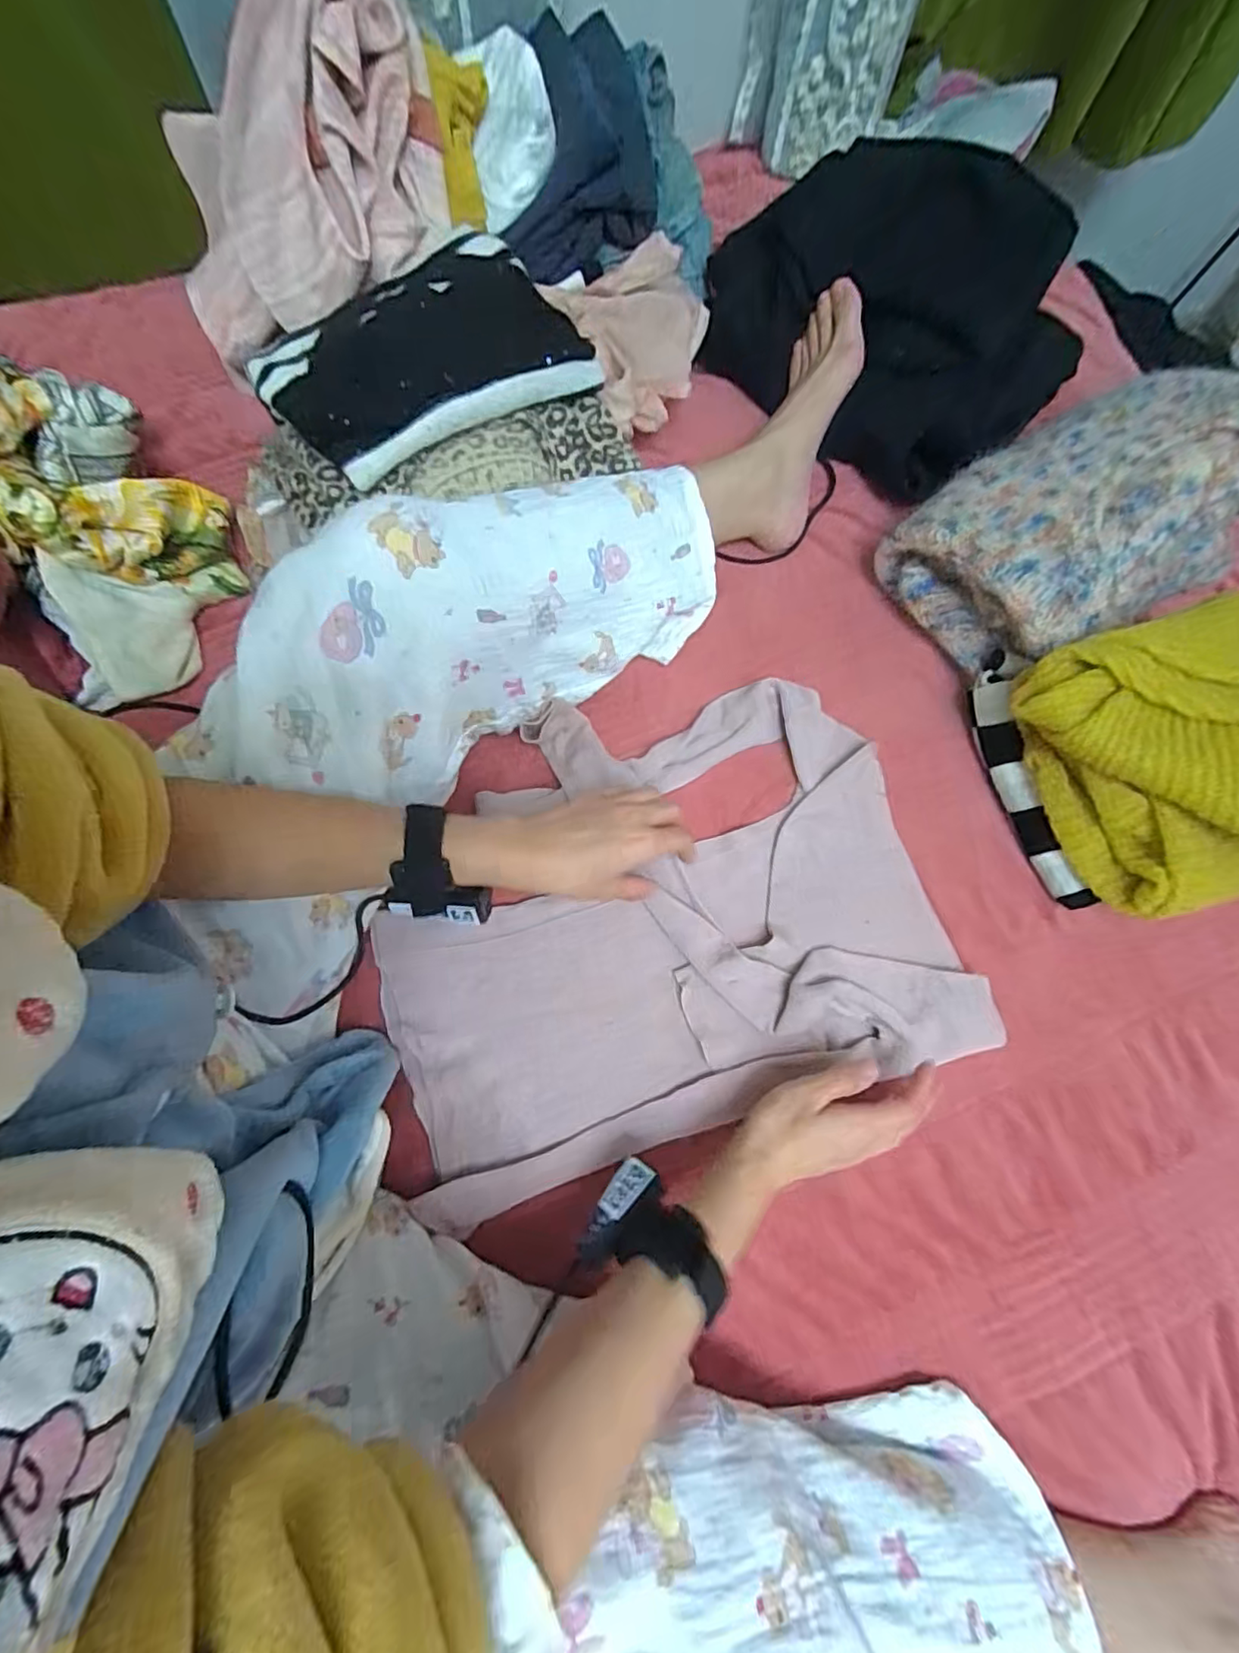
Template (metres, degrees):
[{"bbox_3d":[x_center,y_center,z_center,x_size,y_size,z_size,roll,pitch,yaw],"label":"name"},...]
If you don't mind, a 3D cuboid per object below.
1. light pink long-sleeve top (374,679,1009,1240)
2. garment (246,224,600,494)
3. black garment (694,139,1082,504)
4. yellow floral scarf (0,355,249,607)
[{"bbox_3d":[0.024,0.071,0.491,0.443,0.032,0.350,-18,77,-4],"label":"light pink long-sleeve top"},{"bbox_3d":[-0.157,-0.371,0.456,0.236,0.047,0.166,-37,79,-9],"label":"garment"},{"bbox_3d":[0.270,-0.502,0.571,0.328,0.105,0.255,39,80,9],"label":"black garment"},{"bbox_3d":[-0.485,-0.309,0.523,0.251,0.139,0.157,43,81,9],"label":"yellow floral scarf"}]

